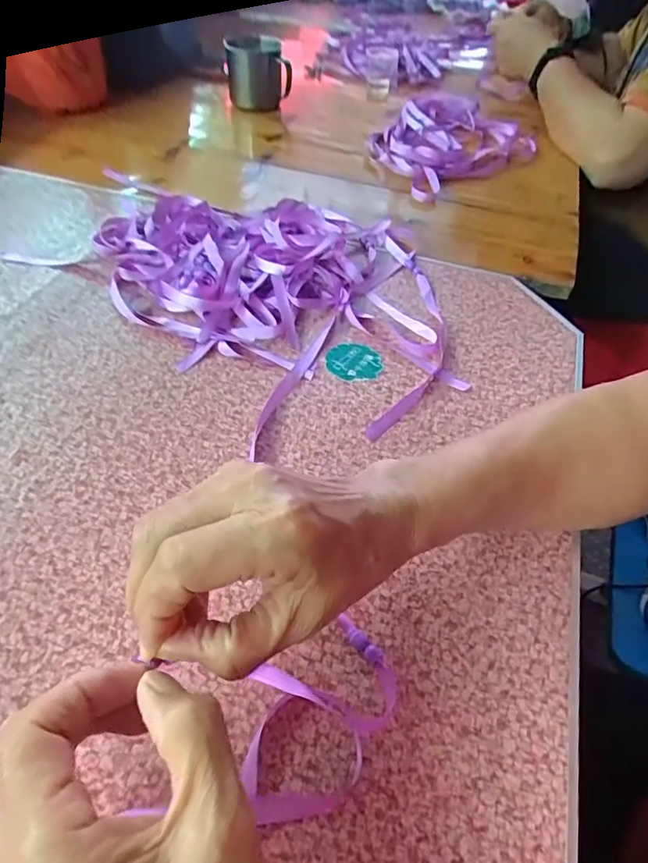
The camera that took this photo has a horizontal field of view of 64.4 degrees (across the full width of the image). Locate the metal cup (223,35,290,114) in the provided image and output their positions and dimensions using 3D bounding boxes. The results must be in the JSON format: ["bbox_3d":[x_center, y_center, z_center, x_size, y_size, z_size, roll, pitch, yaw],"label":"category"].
[{"bbox_3d":[-0.104,-0.559,0.817,0.101,0.106,0.079,-3,50,-7],"label":"metal cup"}]

